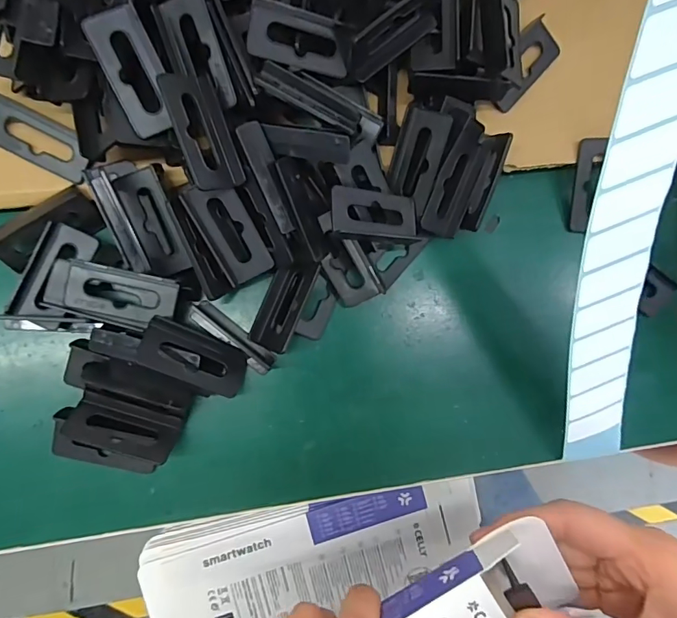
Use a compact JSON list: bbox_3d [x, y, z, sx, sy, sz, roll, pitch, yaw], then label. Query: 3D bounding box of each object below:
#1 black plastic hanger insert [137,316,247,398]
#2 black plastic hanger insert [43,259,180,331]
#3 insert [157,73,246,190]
[{"bbox_3d":[-0.065,0.023,0.206,0.049,0.004,0.025,29,56,-28],"label":"black plastic hanger insert"},{"bbox_3d":[-0.102,-0.006,0.201,0.057,0.008,0.024,12,86,-5],"label":"black plastic hanger insert"},{"bbox_3d":[-0.056,-0.073,0.184,0.020,0.011,0.046,-20,89,-6],"label":"insert"}]

